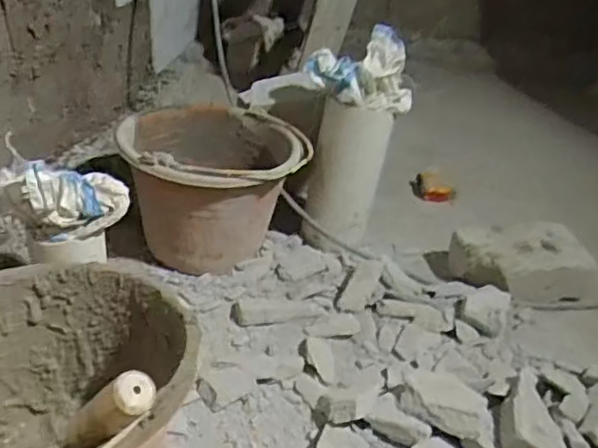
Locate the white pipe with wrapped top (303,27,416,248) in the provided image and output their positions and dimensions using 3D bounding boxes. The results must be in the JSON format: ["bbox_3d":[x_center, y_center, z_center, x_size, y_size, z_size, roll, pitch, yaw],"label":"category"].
[{"bbox_3d":[0.076,-0.133,1.055,0.146,0.327,0.152,-5,33,-18],"label":"white pipe with wrapped top"}]

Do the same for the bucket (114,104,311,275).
[{"bbox_3d":[-0.138,-0.057,1.041,0.276,0.194,0.265,1,31,-8],"label":"bucket"}]

